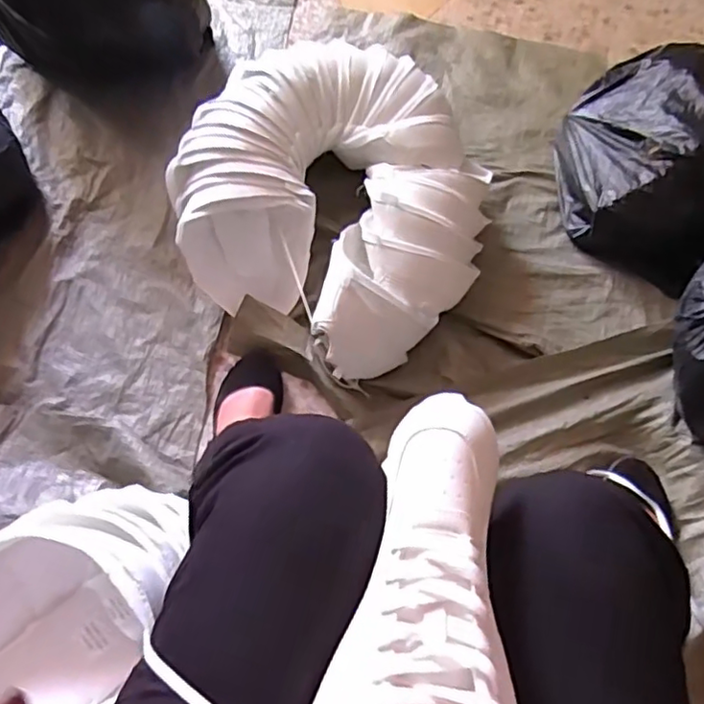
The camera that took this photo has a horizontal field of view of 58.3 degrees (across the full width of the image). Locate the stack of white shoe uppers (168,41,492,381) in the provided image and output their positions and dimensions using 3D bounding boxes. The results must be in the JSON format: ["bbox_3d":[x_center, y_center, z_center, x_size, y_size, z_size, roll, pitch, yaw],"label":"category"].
[{"bbox_3d":[-0.022,-0.242,0.948,0.470,0.140,0.453,33,69,15],"label":"stack of white shoe uppers"}]

